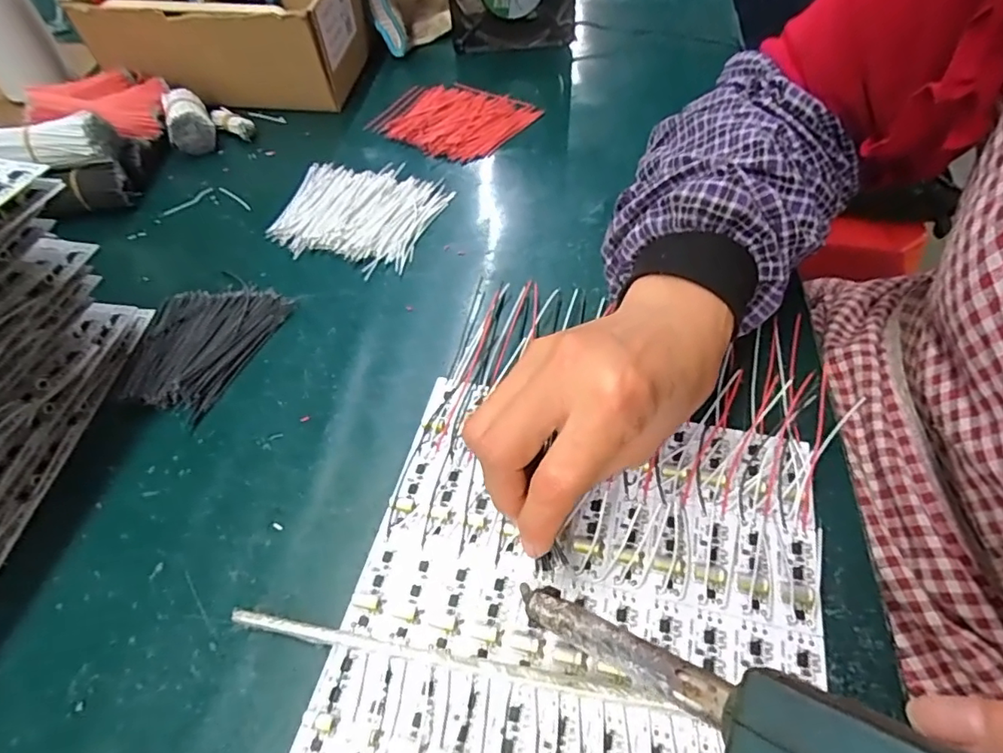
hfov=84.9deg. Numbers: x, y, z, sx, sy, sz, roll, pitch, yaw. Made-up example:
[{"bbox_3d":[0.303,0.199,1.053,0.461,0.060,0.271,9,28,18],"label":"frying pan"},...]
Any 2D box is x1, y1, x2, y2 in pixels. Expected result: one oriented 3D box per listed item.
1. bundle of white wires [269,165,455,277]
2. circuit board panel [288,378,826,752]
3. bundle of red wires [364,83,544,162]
[{"bbox_3d":[-0.108,-0.123,0.406,0.119,0.008,0.098,18,56,16],"label":"bundle of white wires"},{"bbox_3d":[0.030,0.108,0.228,0.193,0.007,0.222,10,54,10],"label":"circuit board panel"},{"bbox_3d":[-0.043,-0.225,0.475,0.117,0.008,0.098,30,61,23],"label":"bundle of red wires"}]

